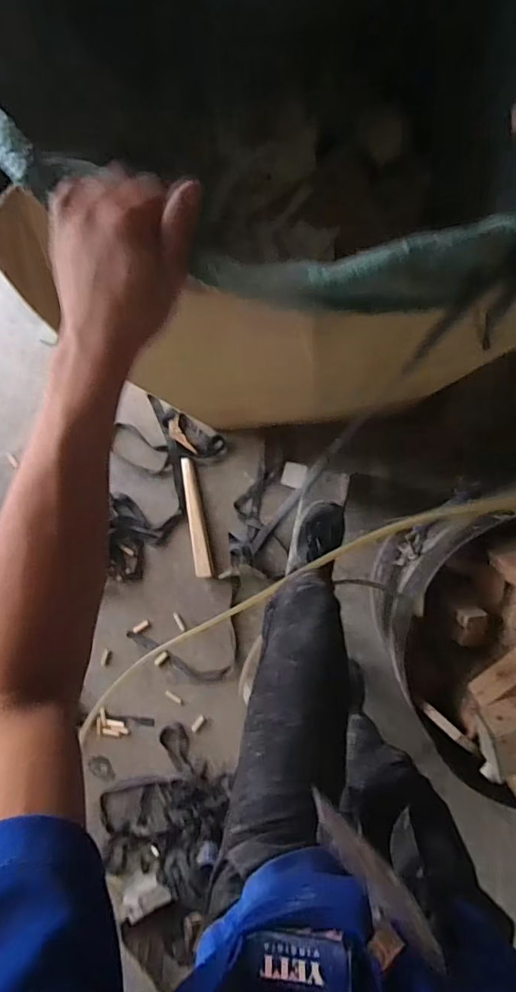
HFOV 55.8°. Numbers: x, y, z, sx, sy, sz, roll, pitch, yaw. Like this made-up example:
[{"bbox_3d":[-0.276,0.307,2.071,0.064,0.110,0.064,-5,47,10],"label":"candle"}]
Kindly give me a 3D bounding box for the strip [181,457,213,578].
[{"bbox_3d":[-0.171,0.061,1.324,0.046,0.023,0.323,-9,96,8],"label":"strip"}]

